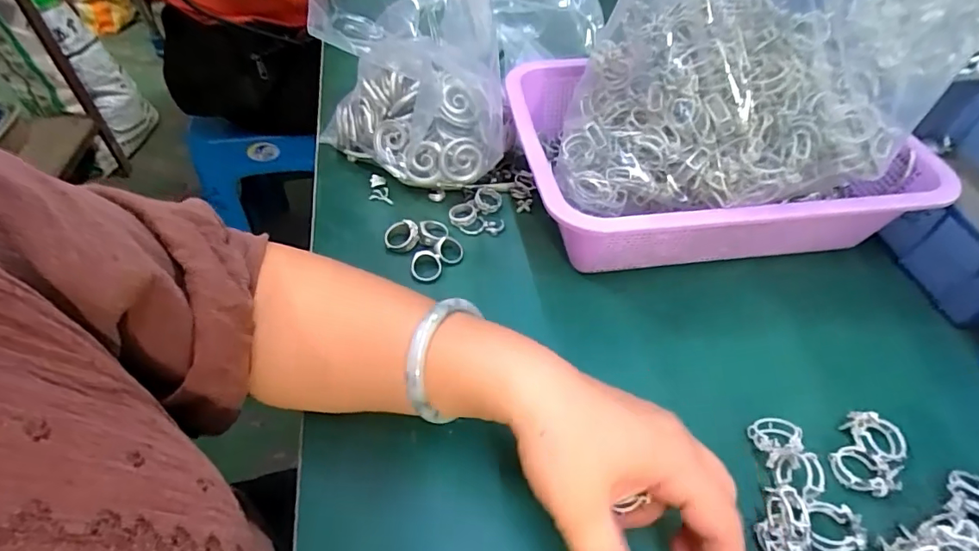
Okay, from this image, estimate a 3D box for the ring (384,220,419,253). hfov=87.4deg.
[{"bbox_3d":[-0.071,-0.032,0.412,0.028,0.016,0.023,-14,51,-11],"label":"ring"}]

